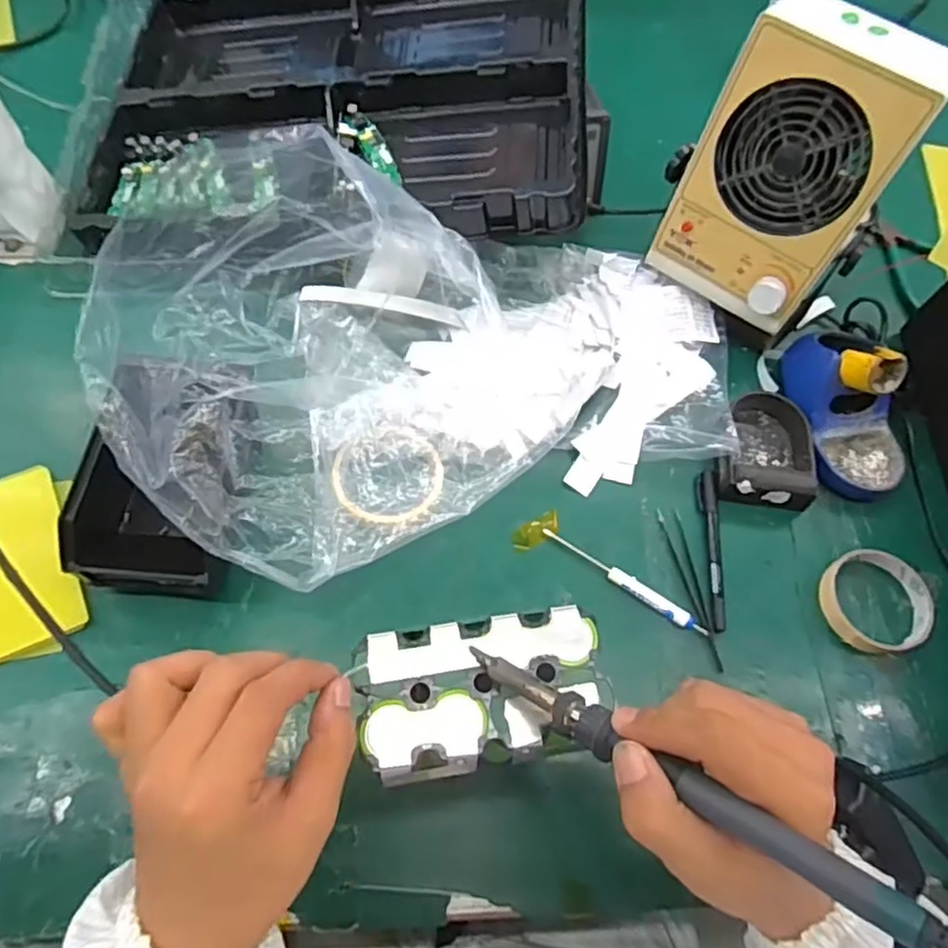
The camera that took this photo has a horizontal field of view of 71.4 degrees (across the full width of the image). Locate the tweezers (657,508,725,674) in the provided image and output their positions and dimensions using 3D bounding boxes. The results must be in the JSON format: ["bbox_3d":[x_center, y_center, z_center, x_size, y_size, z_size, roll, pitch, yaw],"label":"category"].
[{"bbox_3d":[0.178,0.091,0.540,0.019,0.004,0.136,-5,65,-6],"label":"tweezers"}]

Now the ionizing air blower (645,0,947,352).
[{"bbox_3d":[0.260,-0.246,0.568,0.167,0.241,0.128,38,68,14],"label":"ionizing air blower"}]

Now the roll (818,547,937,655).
[{"bbox_3d":[0.327,0.103,0.537,0.085,0.016,0.082,1,64,-3],"label":"roll"}]

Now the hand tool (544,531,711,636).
[{"bbox_3d":[0.121,0.085,0.531,0.145,0.012,0.014,35,67,13],"label":"hand tool"}]

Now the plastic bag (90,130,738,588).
[{"bbox_3d":[-0.026,-0.110,0.556,0.511,0.116,0.309,-19,67,-12],"label":"plastic bag"}]

